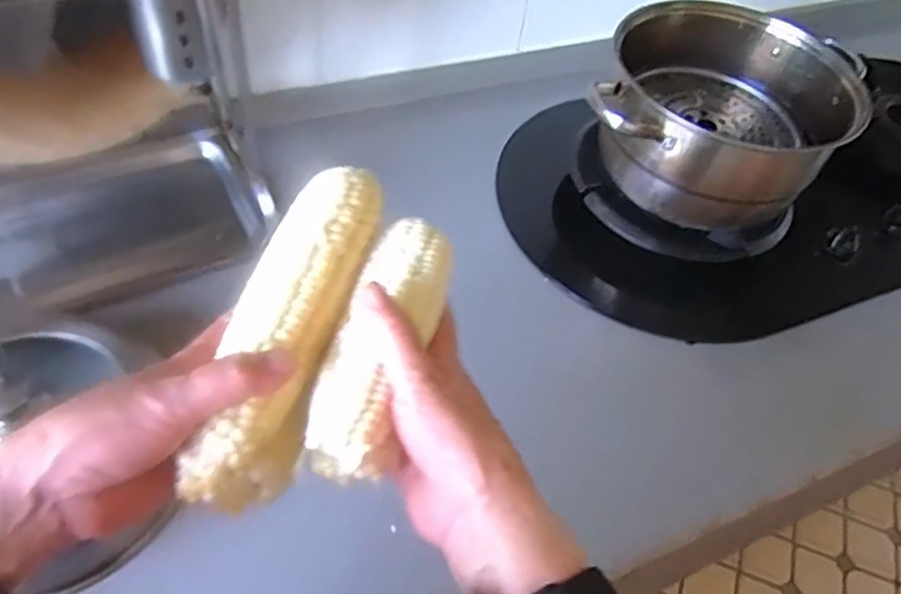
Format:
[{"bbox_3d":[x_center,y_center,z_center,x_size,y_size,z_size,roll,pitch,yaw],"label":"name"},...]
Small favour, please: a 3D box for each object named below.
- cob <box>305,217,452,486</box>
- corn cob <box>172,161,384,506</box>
[{"bbox_3d":[-0.033,0.021,0.353,0.043,0.053,0.141,15,63,8],"label":"cob"},{"bbox_3d":[-0.079,0.011,0.345,0.049,0.051,0.185,13,69,7],"label":"corn cob"}]

